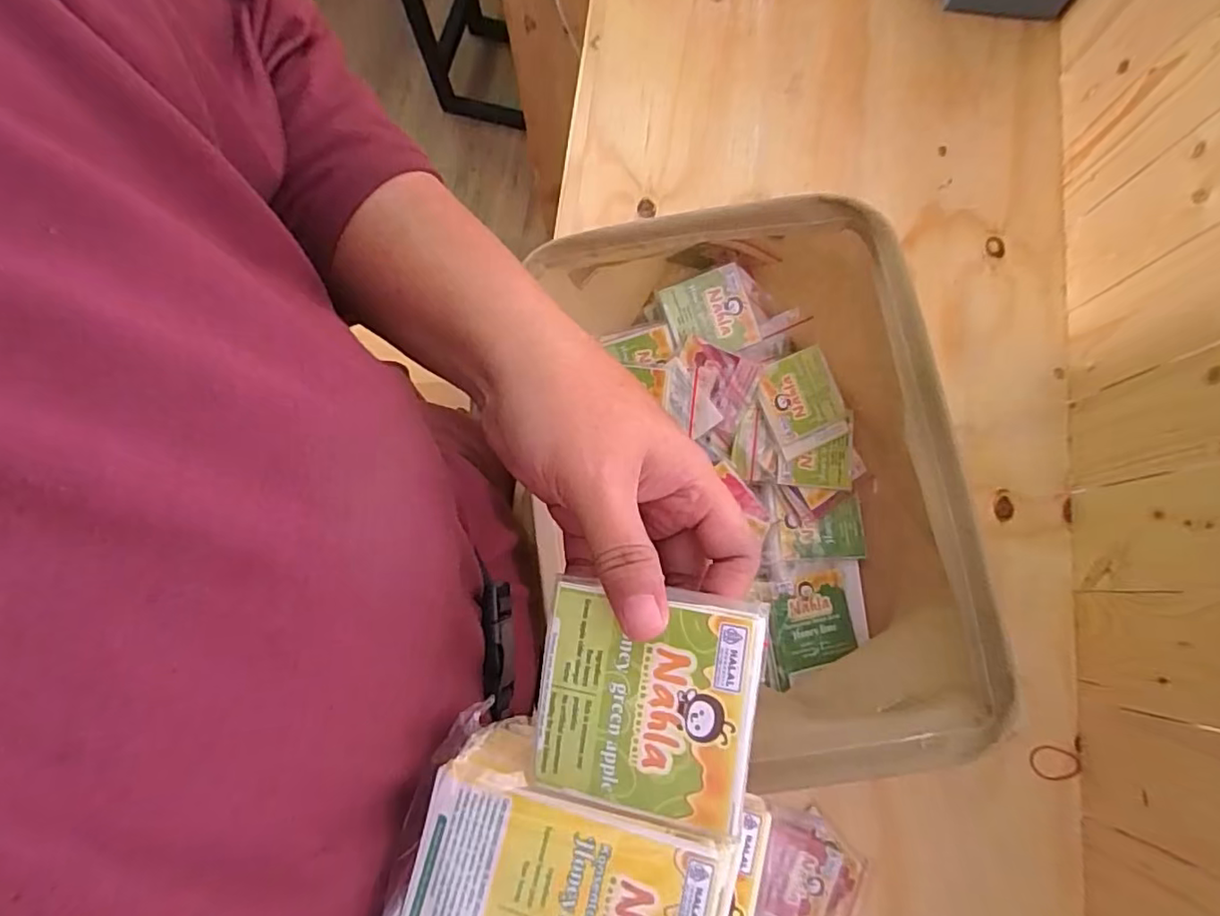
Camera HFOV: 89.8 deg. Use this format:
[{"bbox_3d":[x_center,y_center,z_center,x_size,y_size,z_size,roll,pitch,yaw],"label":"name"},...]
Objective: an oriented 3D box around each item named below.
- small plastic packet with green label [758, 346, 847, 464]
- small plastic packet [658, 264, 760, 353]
[{"bbox_3d":[0.156,-0.045,0.497,0.063,0.005,0.077,-23,93,-10],"label":"small plastic packet with green label"},{"bbox_3d":[0.079,-0.113,0.488,0.065,0.005,0.064,-18,92,-2],"label":"small plastic packet"}]

